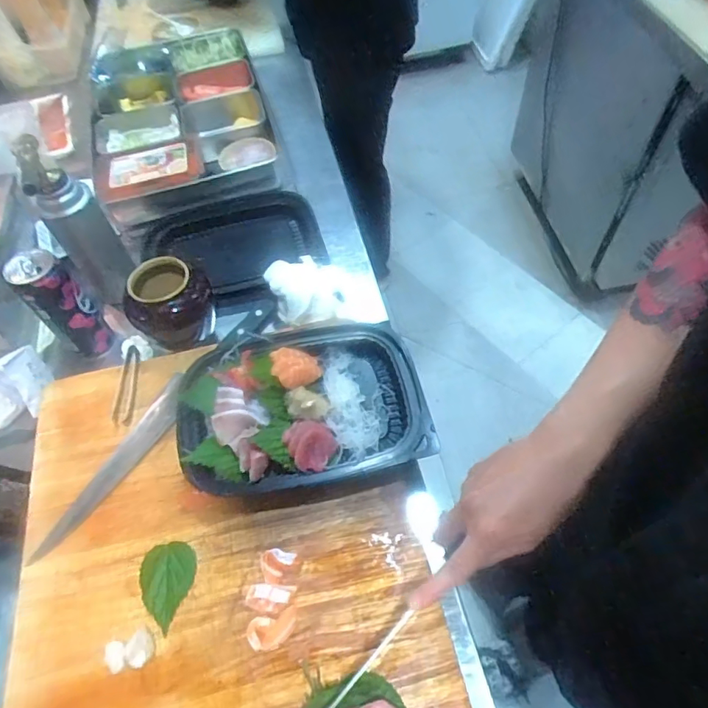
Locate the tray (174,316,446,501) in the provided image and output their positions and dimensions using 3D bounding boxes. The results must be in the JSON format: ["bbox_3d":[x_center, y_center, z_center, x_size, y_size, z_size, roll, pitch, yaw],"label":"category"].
[{"bbox_3d":[-0.056,0.053,0.546,0.249,0.045,0.178,-11,57,-4],"label":"tray"}]

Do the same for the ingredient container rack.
[{"bbox_3d":[-0.298,-0.408,0.865,0.280,0.072,0.418,-14,57,-6],"label":"ingredient container rack"}]

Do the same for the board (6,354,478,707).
[{"bbox_3d":[-0.117,0.196,0.474,0.381,0.021,0.461,-10,56,-4],"label":"board"}]

